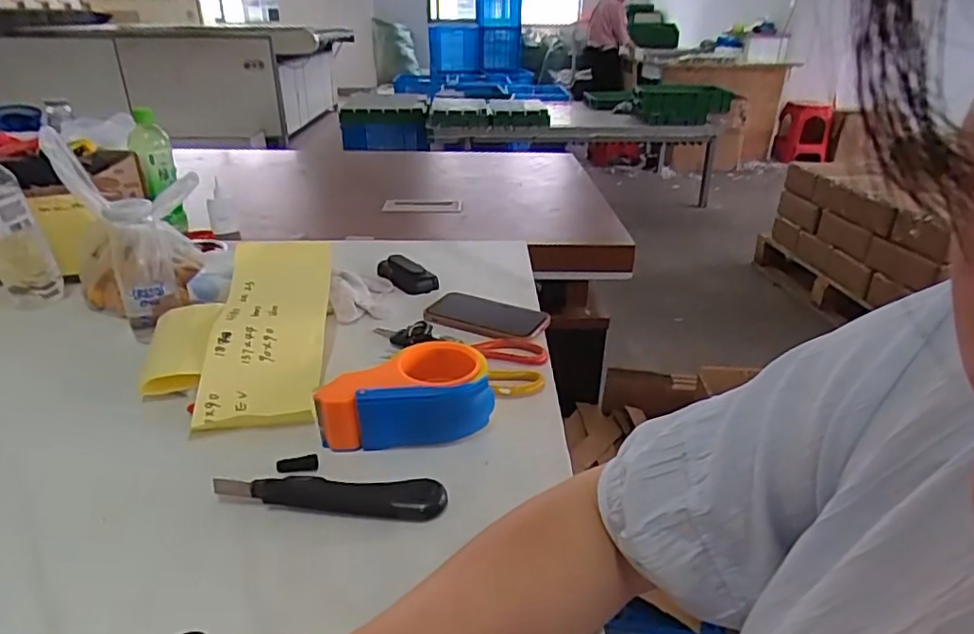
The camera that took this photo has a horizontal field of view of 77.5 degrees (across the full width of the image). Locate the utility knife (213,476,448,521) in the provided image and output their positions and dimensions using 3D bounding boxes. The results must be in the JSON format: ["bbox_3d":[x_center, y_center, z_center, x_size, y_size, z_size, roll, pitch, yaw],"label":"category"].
[{"bbox_3d":[-0.126,0.142,0.485,0.182,0.013,0.034,1,27,-1],"label":"utility knife"}]

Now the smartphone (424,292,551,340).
[{"bbox_3d":[0.000,-0.002,0.778,0.152,0.013,0.077,12,29,19],"label":"smartphone"}]

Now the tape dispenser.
[{"bbox_3d":[-0.077,0.070,0.578,0.156,0.058,0.092,-3,27,-8],"label":"tape dispenser"}]

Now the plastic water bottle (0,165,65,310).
[{"bbox_3d":[-0.603,-0.110,0.763,0.078,0.219,0.060,-19,33,-34],"label":"plastic water bottle"}]

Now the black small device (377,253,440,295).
[{"bbox_3d":[-0.123,-0.064,0.884,0.110,0.030,0.049,22,33,34],"label":"black small device"}]

